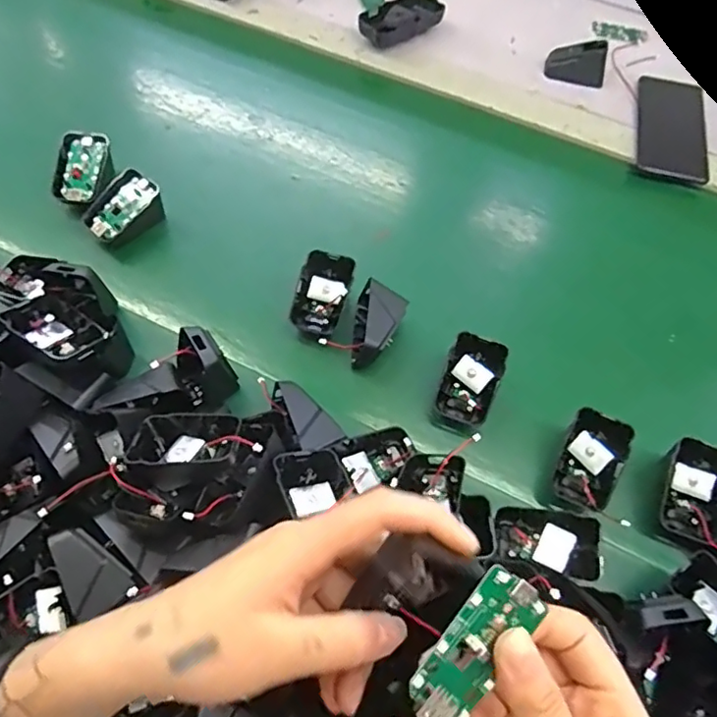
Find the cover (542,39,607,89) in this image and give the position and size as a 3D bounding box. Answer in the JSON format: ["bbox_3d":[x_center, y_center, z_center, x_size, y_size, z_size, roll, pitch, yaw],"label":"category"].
[{"bbox_3d":[0.256,-0.346,0.659,0.068,0.043,0.021,20,62,9],"label":"cover"}]

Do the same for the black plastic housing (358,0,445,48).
[{"bbox_3d":[0.050,-0.408,0.686,0.110,0.034,0.058,-38,69,-20],"label":"black plastic housing"}]

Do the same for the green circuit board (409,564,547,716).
[{"bbox_3d":[0.046,0.114,0.220,0.029,0.006,0.063,40,83,-10],"label":"green circuit board"}]

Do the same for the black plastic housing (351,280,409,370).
[{"bbox_3d":[0.014,-0.025,0.472,0.042,0.047,0.065,13,61,5],"label":"black plastic housing"}]

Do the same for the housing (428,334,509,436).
[{"bbox_3d":[0.087,0.020,0.446,0.042,0.034,0.066,20,62,9],"label":"housing"}]

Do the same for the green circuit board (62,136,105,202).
[{"bbox_3d":[-0.260,-0.178,0.532,0.030,0.012,0.061,11,82,4],"label":"green circuit board"}]

